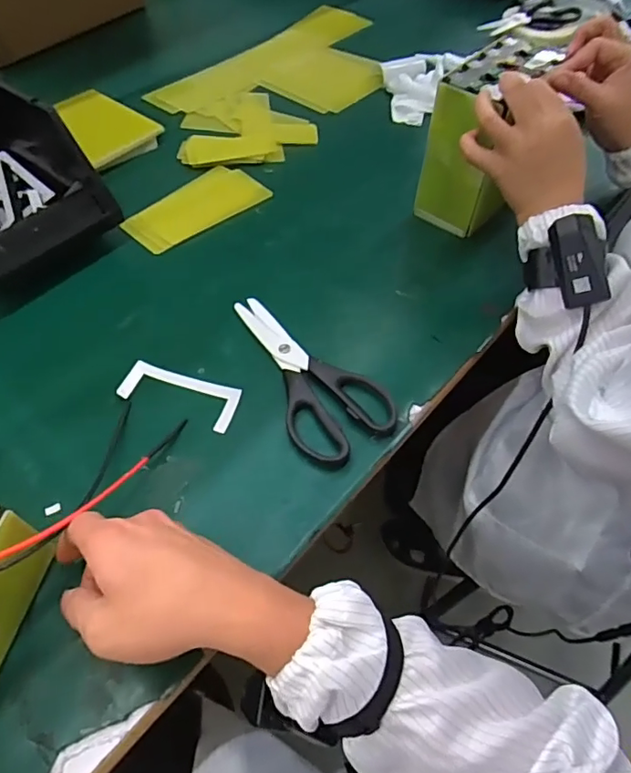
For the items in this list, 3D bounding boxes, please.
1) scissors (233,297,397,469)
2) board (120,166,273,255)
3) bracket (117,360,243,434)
[{"bbox_3d":[-0.008,-0.019,0.454,0.083,0.013,0.188,-23,59,-17],"label":"scissors"},{"bbox_3d":[-0.133,-0.200,0.583,0.153,0.010,0.080,-36,64,-24],"label":"board"},{"bbox_3d":[-0.113,0.007,0.438,0.098,0.005,0.039,17,56,9],"label":"bracket"}]

